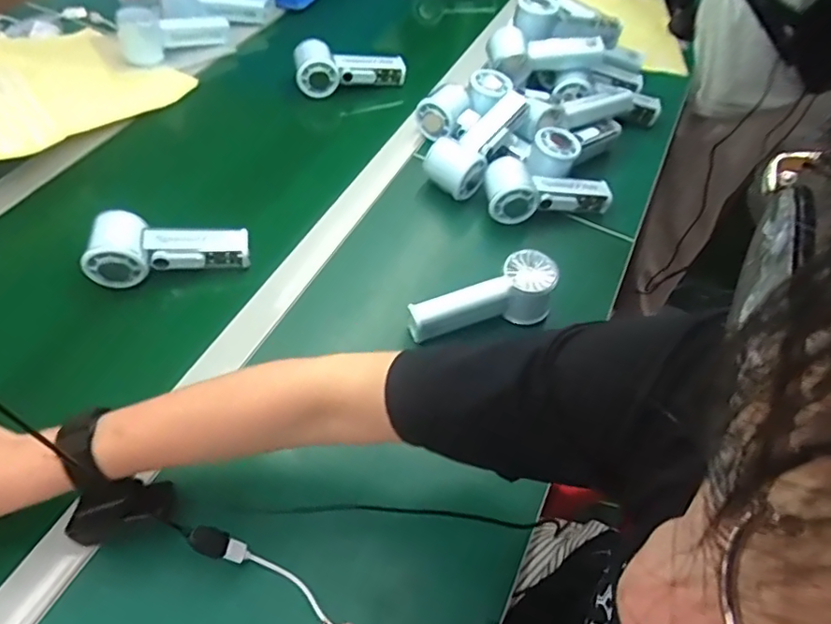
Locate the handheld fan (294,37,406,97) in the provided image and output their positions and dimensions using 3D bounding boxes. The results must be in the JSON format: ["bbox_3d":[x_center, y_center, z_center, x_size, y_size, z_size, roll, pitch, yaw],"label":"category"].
[{"bbox_3d":[-0.089,-0.342,0.798,0.154,0.059,0.048,-3,54,-7],"label":"handheld fan"}]

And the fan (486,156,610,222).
[{"bbox_3d":[0.157,-0.147,0.677,0.153,0.046,0.060,-6,54,-10],"label":"fan"}]

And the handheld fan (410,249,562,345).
[{"bbox_3d":[0.063,-0.016,0.563,0.141,0.054,0.049,-10,55,-12],"label":"handheld fan"}]

